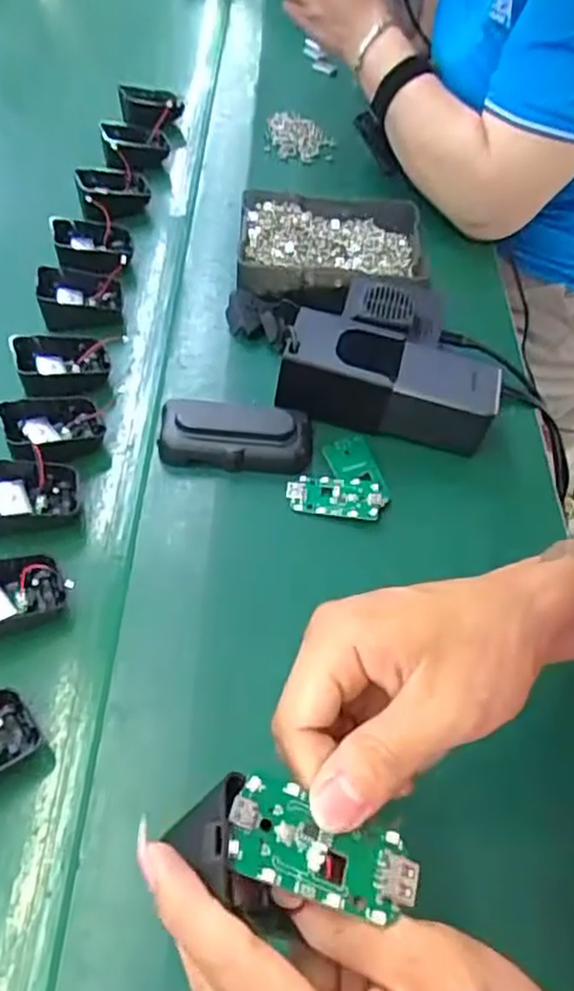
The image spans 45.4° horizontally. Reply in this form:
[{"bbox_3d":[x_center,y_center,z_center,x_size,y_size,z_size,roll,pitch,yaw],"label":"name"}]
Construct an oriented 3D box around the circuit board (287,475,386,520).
[{"bbox_3d":[0.034,-0.001,0.478,0.066,0.004,0.031,7,55,4],"label":"circuit board"}]

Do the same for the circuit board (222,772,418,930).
[{"bbox_3d":[0.012,0.116,0.225,0.064,0.006,0.031,22,55,-4],"label":"circuit board"}]

